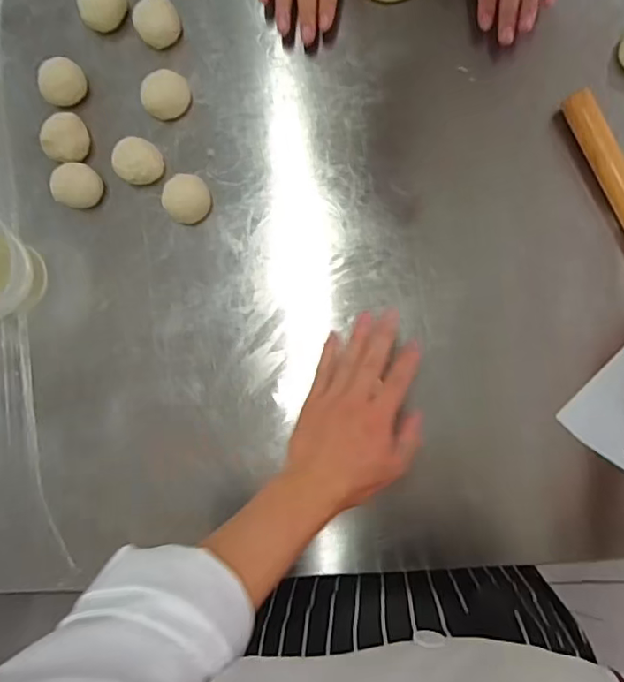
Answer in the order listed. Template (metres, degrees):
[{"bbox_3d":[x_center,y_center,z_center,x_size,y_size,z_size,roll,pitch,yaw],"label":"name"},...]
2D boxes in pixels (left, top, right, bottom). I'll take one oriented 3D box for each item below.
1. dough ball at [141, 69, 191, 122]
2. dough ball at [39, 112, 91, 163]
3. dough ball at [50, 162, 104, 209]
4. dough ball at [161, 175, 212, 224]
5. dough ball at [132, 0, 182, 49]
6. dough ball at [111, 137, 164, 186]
[{"bbox_3d":[-0.149,-0.249,0.554,0.043,0.030,0.043,0,88,4],"label":"dough ball"},{"bbox_3d":[-0.250,-0.206,0.558,0.040,0.034,0.048,38,90,6],"label":"dough ball"},{"bbox_3d":[-0.237,-0.157,0.553,0.050,0.032,0.045,28,89,5],"label":"dough ball"},{"bbox_3d":[-0.124,-0.142,0.545,0.043,0.026,0.047,0,88,4],"label":"dough ball"},{"bbox_3d":[-0.157,-0.325,0.555,0.045,0.034,0.037,-32,85,2],"label":"dough ball"},{"bbox_3d":[-0.177,-0.183,0.549,0.045,0.035,0.044,0,86,4],"label":"dough ball"}]

